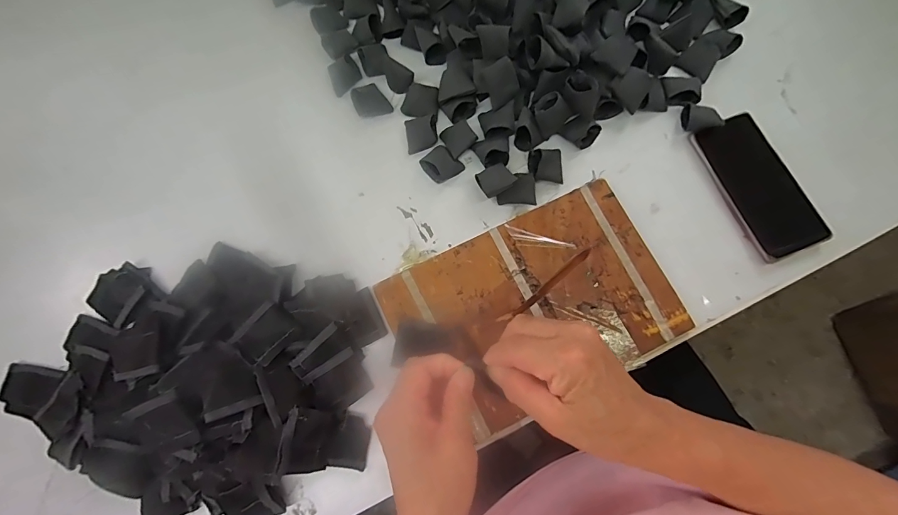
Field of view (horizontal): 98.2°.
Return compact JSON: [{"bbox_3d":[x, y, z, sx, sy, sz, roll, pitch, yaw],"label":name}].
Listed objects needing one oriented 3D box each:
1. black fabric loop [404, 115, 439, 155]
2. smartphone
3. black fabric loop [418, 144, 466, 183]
[{"bbox_3d":[-0.031,-0.142,0.442,0.035,0.014,0.042,-9,77,-1],"label":"black fabric loop"},{"bbox_3d":[0.333,-0.077,0.416,0.077,0.013,0.156,-23,81,-3],"label":"smartphone"},{"bbox_3d":[-0.008,-0.103,0.429,0.034,0.022,0.041,-39,79,-8],"label":"black fabric loop"}]

